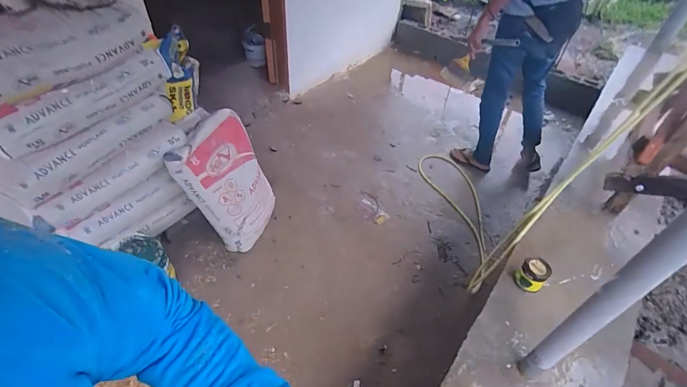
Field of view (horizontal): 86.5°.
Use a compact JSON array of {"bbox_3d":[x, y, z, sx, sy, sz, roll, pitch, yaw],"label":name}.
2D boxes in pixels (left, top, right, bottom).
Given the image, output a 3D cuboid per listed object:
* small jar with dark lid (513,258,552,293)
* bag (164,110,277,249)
[{"bbox_3d":[0.535,0.230,1.034,0.059,0.087,0.075,-28,55,-26],"label":"small jar with dark lid"},{"bbox_3d":[-0.463,-0.044,1.565,0.102,0.527,0.372,-1,39,31],"label":"bag"}]

